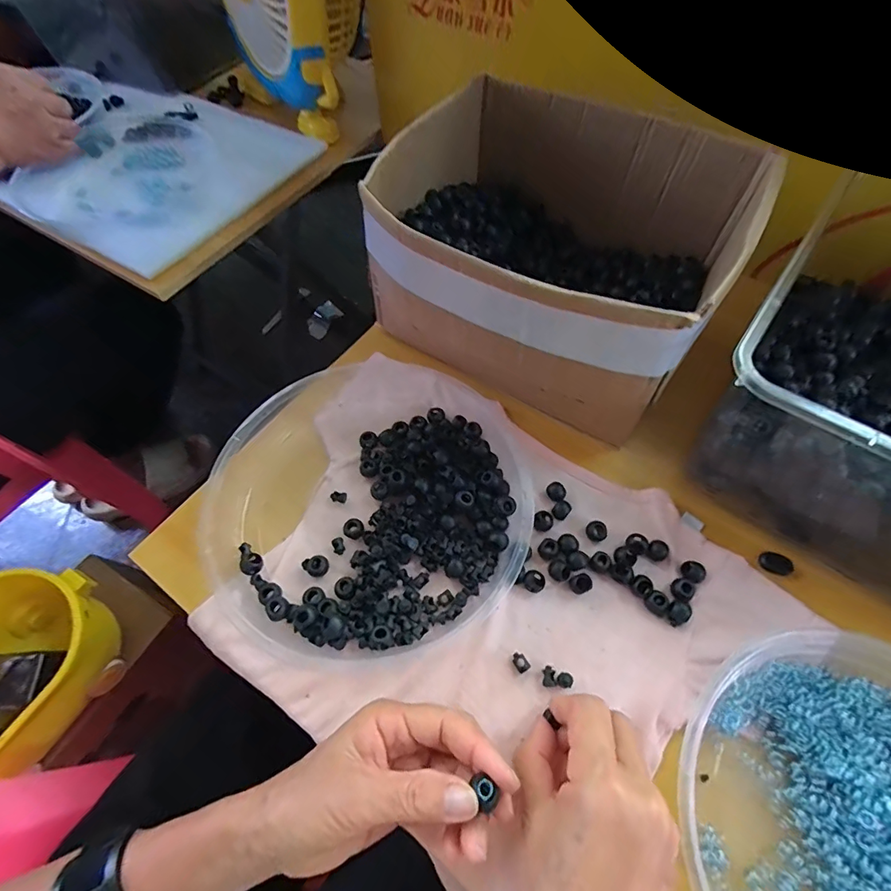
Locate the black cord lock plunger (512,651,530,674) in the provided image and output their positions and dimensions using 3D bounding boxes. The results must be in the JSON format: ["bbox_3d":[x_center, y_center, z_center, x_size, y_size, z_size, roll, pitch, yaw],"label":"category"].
[{"bbox_3d":[0.050,0.145,0.297,0.009,0.004,0.013,-31,62,-15],"label":"black cord lock plunger"}]

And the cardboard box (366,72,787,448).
[{"bbox_3d":[0.090,-0.169,0.396,0.273,0.145,0.244,26,64,15],"label":"cardboard box"}]

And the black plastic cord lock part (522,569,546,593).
[{"bbox_3d":[0.064,0.099,0.320,0.015,0.012,0.016,0,61,1],"label":"black plastic cord lock part"}]

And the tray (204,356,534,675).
[{"bbox_3d":[-0.059,0.031,0.354,0.237,0.029,0.253,-1,59,2],"label":"tray"}]

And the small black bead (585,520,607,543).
[{"bbox_3d":[0.115,0.065,0.336,0.013,0.010,0.014,0,61,1],"label":"small black bead"}]

